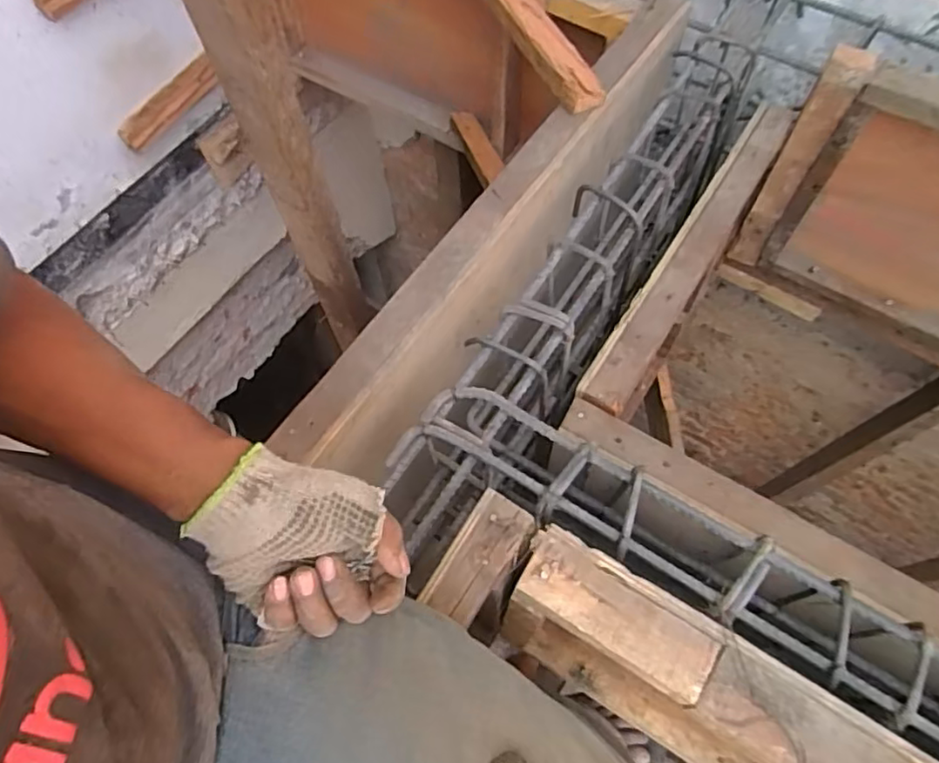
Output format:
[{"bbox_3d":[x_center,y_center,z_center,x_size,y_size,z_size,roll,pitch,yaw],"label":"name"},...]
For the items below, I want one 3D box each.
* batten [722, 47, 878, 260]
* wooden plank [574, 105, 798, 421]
[{"bbox_3d":[0.495,-0.319,0.970,0.053,0.421,0.029,22,66,13],"label":"batten"},{"bbox_3d":[0.306,-0.184,0.827,0.068,0.027,0.565,30,68,16],"label":"wooden plank"}]

